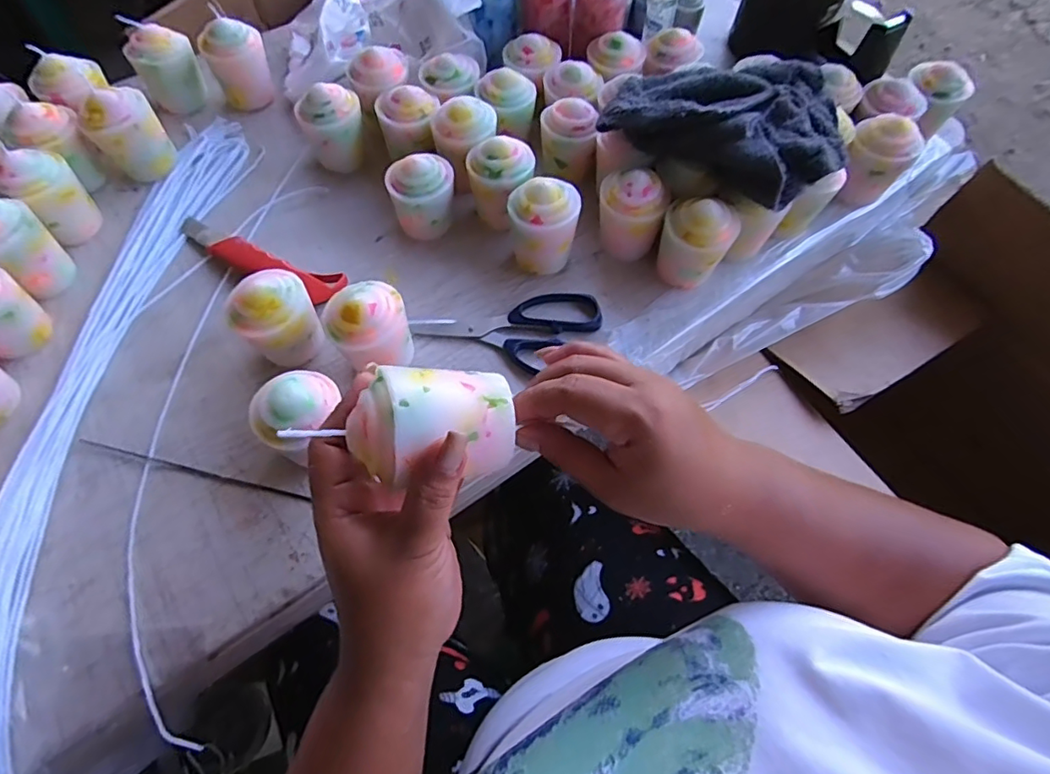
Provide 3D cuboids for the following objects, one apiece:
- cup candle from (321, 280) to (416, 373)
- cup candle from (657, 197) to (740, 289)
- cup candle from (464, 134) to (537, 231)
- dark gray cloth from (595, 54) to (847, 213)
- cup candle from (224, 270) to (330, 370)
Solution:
[{"bbox_3d":[-0.111,-0.037,0.402,0.054,0.074,0.060,-23,66,-13],"label":"cup candle"},{"bbox_3d":[0.141,-0.126,0.451,0.055,0.073,0.058,21,65,9],"label":"cup candle"},{"bbox_3d":[-0.022,-0.181,0.476,0.050,0.063,0.047,1,63,-1],"label":"cup candle"},{"bbox_3d":[0.177,-0.233,0.450,0.177,0.054,0.151,30,66,13],"label":"dark gray cloth"},{"bbox_3d":[-0.181,-0.046,0.407,0.054,0.074,0.046,-40,71,-19],"label":"cup candle"}]

